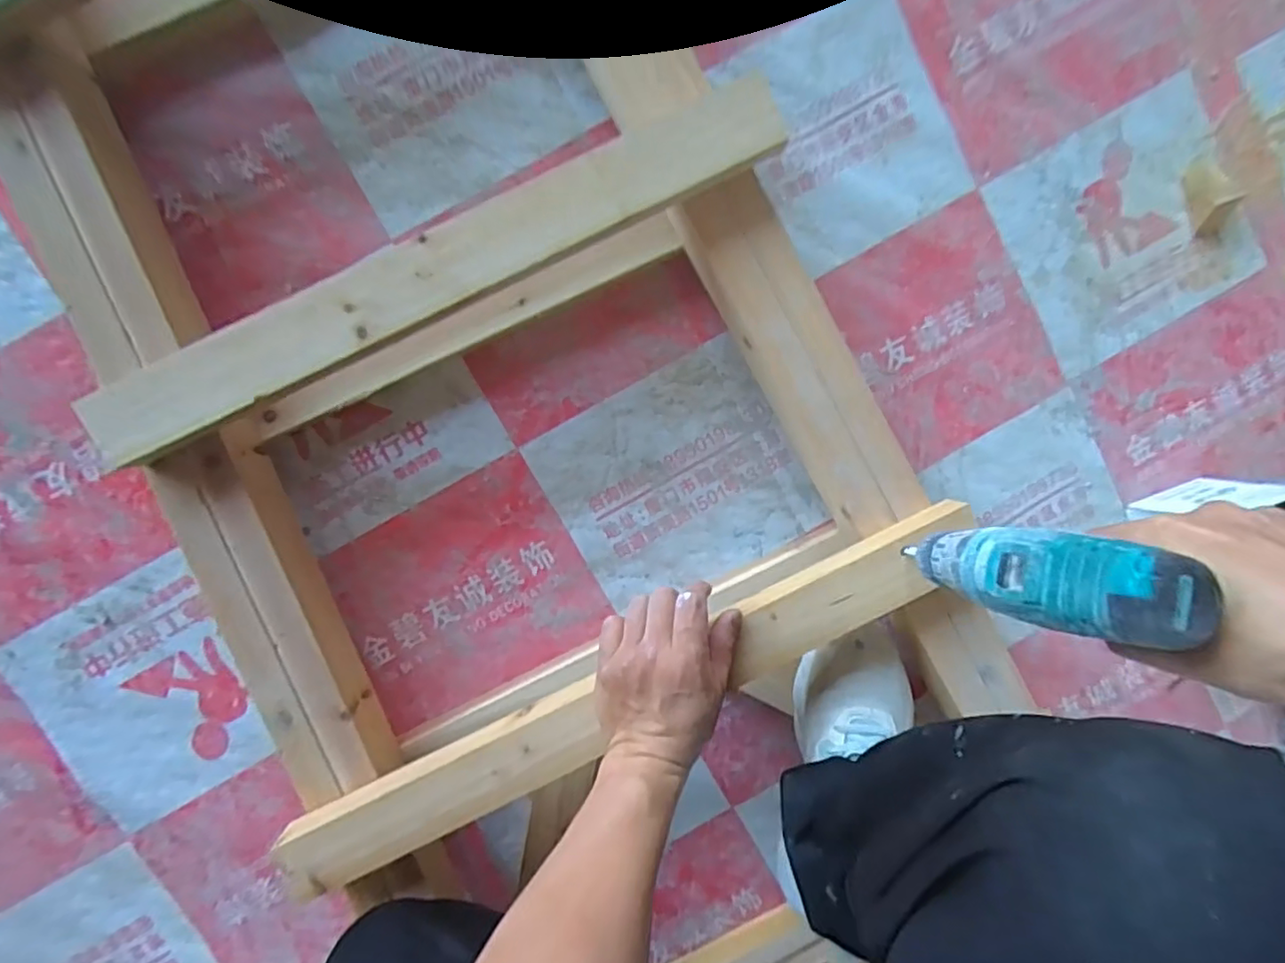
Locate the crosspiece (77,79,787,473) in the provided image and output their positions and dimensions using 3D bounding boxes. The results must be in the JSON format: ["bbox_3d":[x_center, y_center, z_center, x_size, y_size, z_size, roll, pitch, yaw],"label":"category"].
[{"bbox_3d":[-0.141,-0.151,0.435,0.530,0.028,0.053,-27,97,-2],"label":"crosspiece"}]

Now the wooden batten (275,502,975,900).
[{"bbox_3d":[0.001,0.168,0.468,0.573,0.027,0.062,-25,98,-2],"label":"wooden batten"}]

